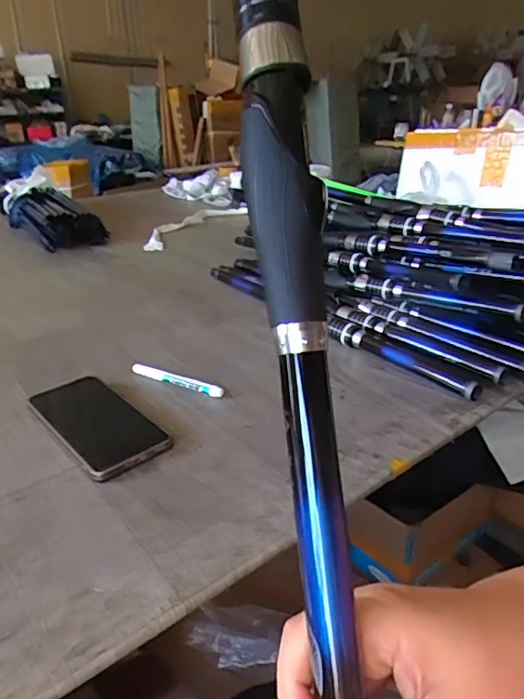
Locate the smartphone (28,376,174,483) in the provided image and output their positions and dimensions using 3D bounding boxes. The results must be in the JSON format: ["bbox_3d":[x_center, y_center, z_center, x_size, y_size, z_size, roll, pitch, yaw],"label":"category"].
[{"bbox_3d":[-0.160,0.068,0.499,0.077,0.013,0.168,-21,32,-37],"label":"smartphone"}]

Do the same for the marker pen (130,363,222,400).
[{"bbox_3d":[-0.094,0.032,0.566,0.124,0.014,0.010,15,29,30],"label":"marker pen"}]

